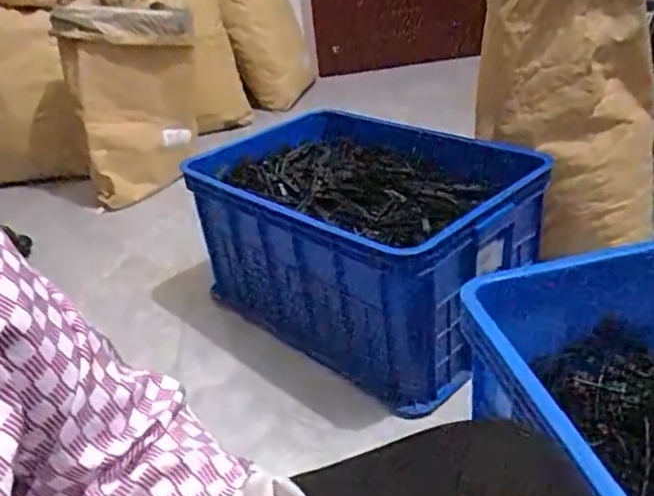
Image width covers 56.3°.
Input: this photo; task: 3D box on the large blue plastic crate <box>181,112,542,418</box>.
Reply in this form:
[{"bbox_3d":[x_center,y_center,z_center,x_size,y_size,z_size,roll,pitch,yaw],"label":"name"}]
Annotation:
[{"bbox_3d":[0.054,-0.024,1.138,0.568,0.298,0.377,21,41,39],"label":"large blue plastic crate"}]

